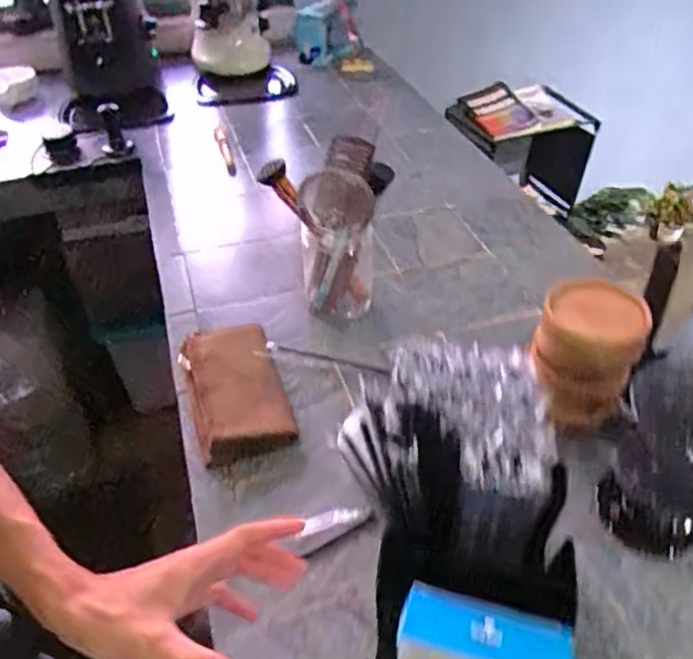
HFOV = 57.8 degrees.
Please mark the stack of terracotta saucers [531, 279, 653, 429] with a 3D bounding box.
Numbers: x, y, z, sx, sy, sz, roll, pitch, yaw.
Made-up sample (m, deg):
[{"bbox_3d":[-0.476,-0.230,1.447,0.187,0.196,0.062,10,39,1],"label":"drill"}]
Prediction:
[{"bbox_3d":[0.245,0.024,0.655,0.100,0.126,0.105,17,43,20],"label":"stack of terracotta saucers"}]

